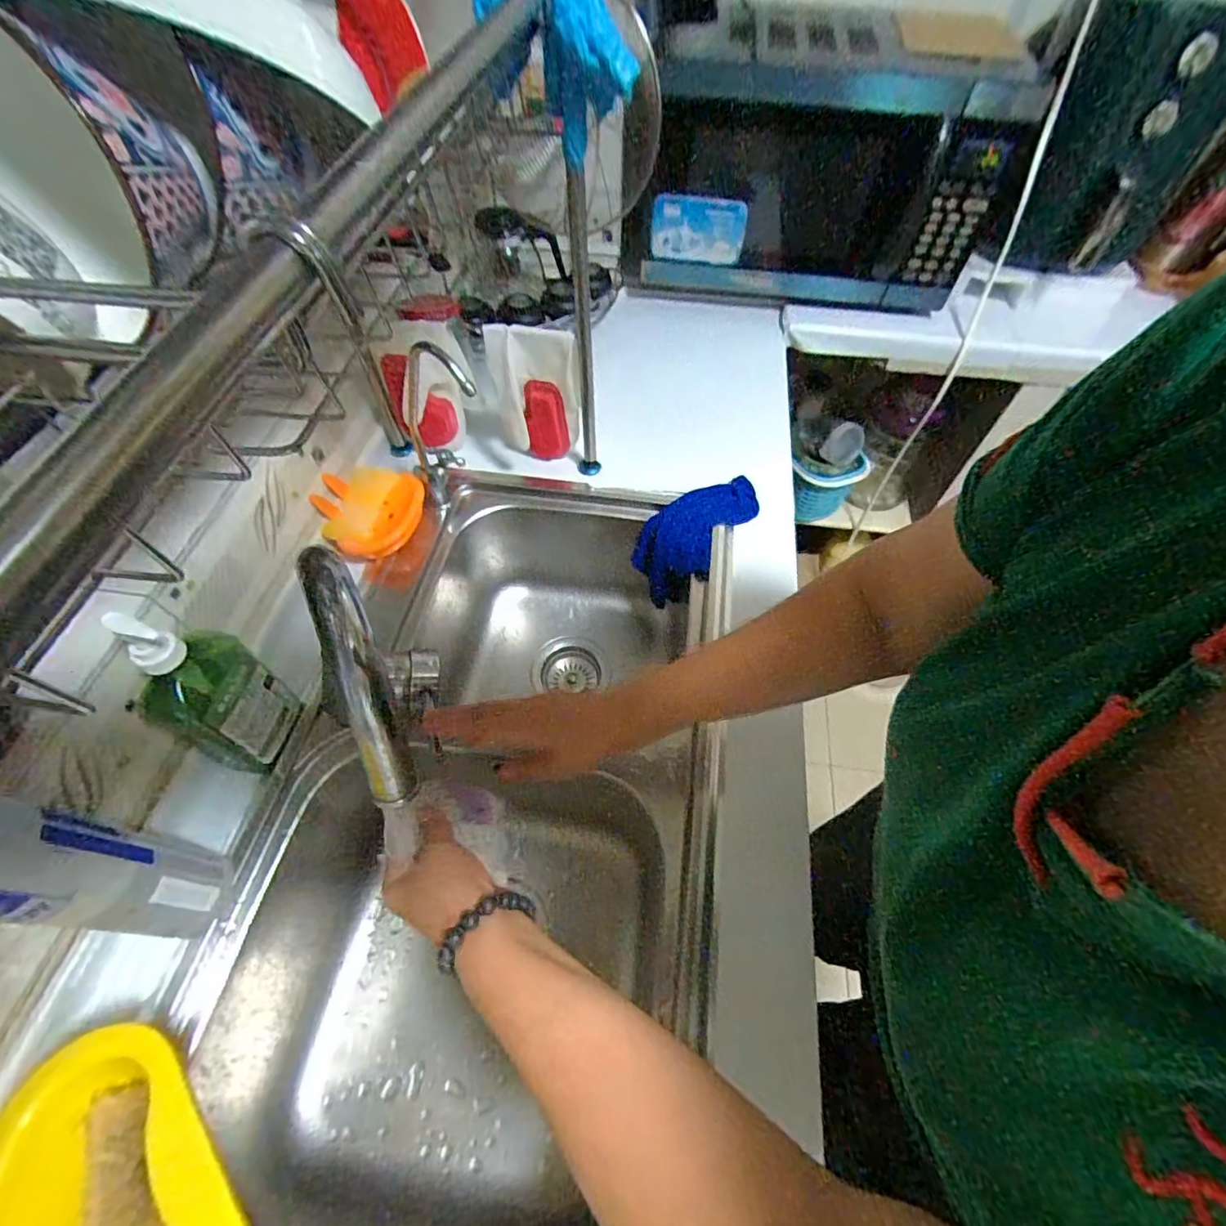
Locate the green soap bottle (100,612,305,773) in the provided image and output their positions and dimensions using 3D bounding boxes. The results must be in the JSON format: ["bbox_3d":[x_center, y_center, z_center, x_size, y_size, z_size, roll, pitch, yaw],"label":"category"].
[{"bbox_3d":[-0.326,0.069,0.453,0.050,0.183,0.083,23,60,13],"label":"green soap bottle"}]

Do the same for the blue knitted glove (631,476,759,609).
[{"bbox_3d":[0.112,-0.096,0.740,0.157,0.125,0.082,-29,62,-18],"label":"blue knitted glove"}]

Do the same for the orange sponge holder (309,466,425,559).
[{"bbox_3d":[-0.289,-0.121,0.664,0.117,0.057,0.099,0,57,-1],"label":"orange sponge holder"}]

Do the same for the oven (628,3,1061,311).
[{"bbox_3d":[0.311,-0.718,0.880,0.538,0.307,0.352,-2,57,-2],"label":"oven"}]

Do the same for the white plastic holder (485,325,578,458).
[{"bbox_3d":[-0.090,-0.252,0.662,0.099,0.175,0.036,-8,58,-6],"label":"white plastic holder"}]

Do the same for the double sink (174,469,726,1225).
[{"bbox_3d":[-0.112,0.202,0.612,0.395,0.217,0.756,8,58,4],"label":"double sink"}]

